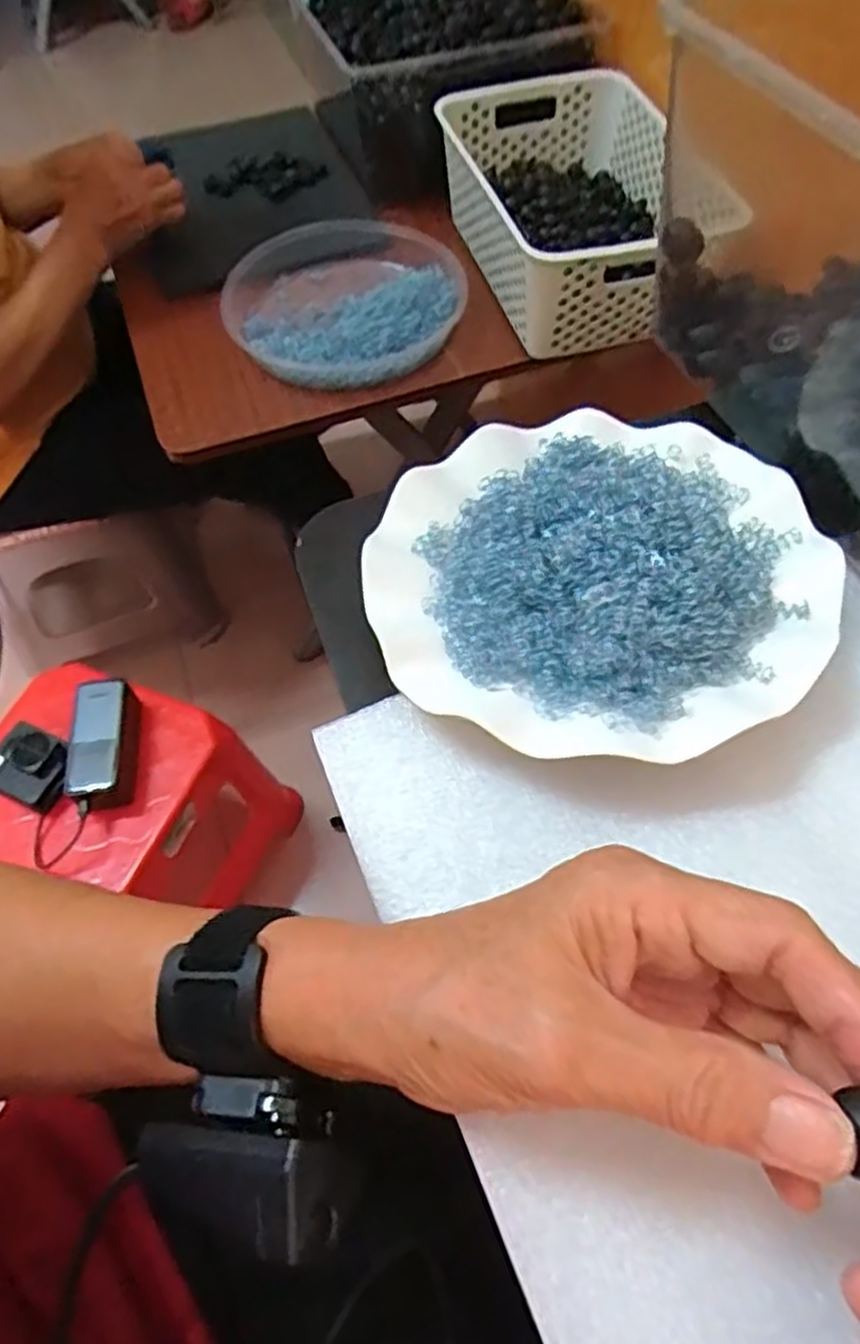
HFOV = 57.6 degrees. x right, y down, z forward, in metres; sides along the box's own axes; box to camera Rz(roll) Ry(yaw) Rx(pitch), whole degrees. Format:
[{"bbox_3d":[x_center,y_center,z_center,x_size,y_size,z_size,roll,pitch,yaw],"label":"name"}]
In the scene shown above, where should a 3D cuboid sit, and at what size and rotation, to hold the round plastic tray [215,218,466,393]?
[{"bbox_3d":[-0.080,-0.362,0.768,0.232,0.046,0.216,-1,59,2],"label":"round plastic tray"}]

